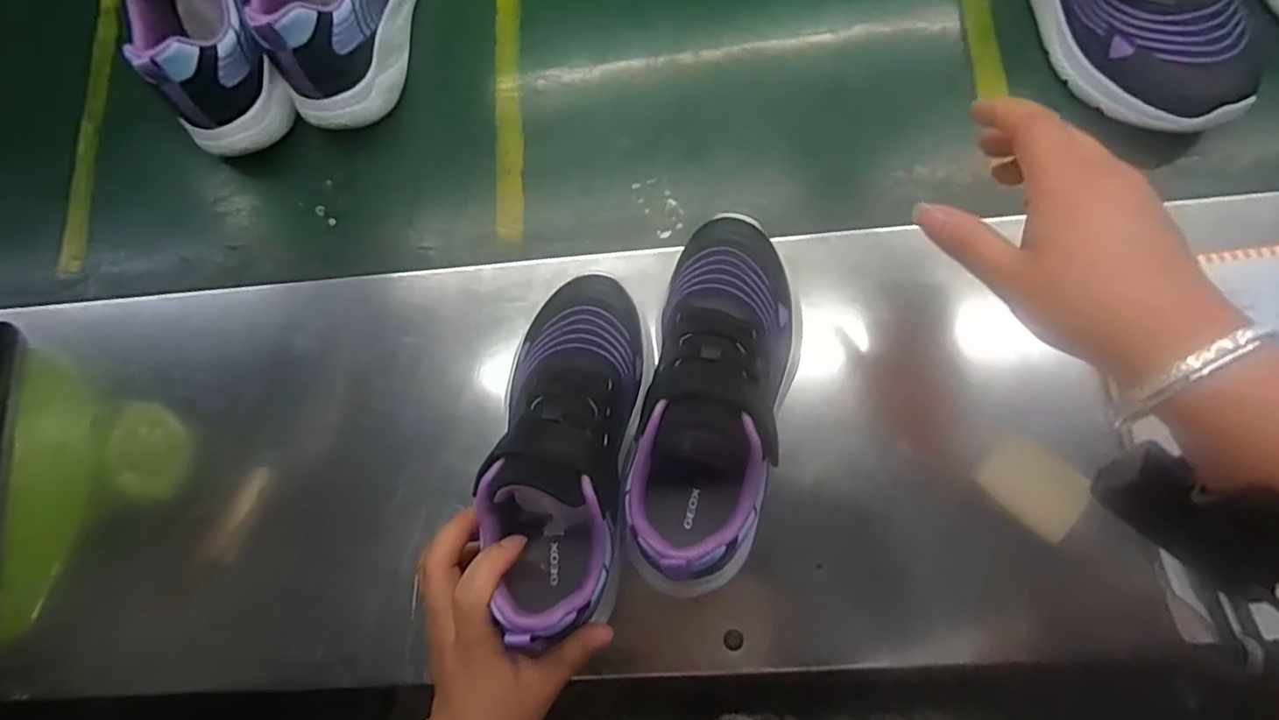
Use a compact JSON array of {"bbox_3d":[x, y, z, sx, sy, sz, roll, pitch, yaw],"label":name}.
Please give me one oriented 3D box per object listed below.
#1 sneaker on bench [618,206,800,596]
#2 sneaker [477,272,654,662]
[{"bbox_3d":[0.045,0.022,0.361,0.076,0.094,0.208,11,74,5],"label":"sneaker on bench"},{"bbox_3d":[-0.040,0.046,0.353,0.076,0.076,0.200,6,75,3],"label":"sneaker"}]

